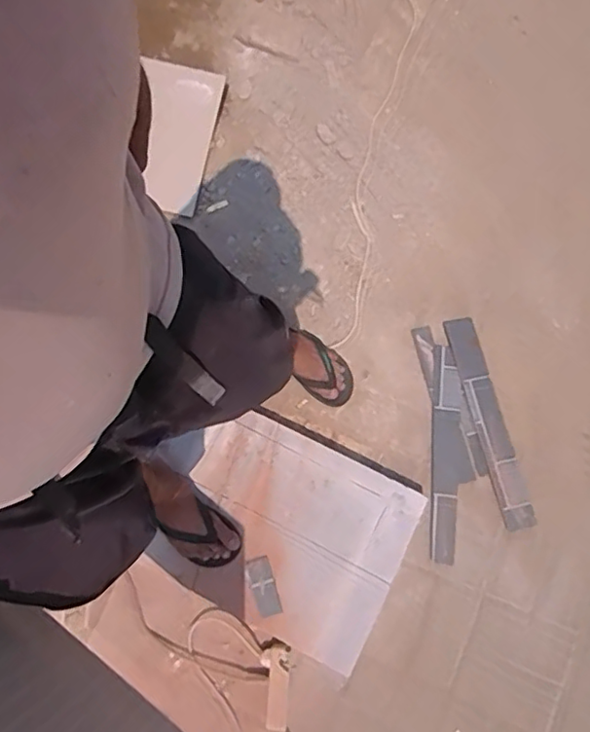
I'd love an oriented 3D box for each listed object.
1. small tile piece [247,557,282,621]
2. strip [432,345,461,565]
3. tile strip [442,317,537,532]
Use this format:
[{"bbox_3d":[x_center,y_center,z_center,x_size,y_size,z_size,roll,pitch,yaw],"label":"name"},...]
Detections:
[{"bbox_3d":[-0.065,0.455,1.239,0.048,0.009,0.117,-19,75,-2],"label":"small tile piece"},{"bbox_3d":[0.345,0.193,1.365,0.061,0.007,0.479,4,76,1],"label":"strip"},{"bbox_3d":[0.443,0.122,1.379,0.068,0.011,0.487,-13,76,-4],"label":"tile strip"}]

